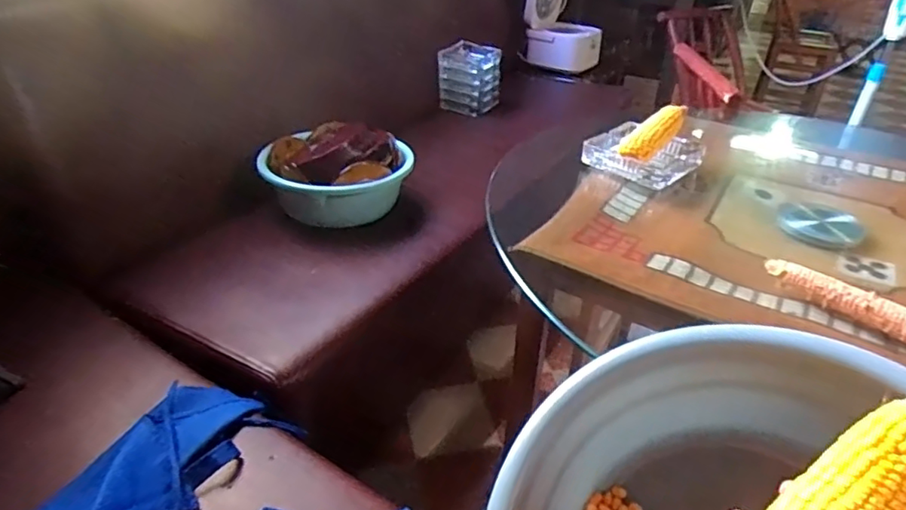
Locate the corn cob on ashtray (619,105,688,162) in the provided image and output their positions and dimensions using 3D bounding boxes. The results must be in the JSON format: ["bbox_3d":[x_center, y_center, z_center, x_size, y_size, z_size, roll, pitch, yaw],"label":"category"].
[{"bbox_3d":[0.328,-0.200,0.910,0.159,0.038,0.054,-39,50,-25],"label":"corn cob on ashtray"}]

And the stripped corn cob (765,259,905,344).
[{"bbox_3d":[0.450,0.058,0.607,0.024,0.032,0.210,-23,42,-32],"label":"stripped corn cob"}]

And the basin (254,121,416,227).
[{"bbox_3d":[-0.255,-0.189,1.213,0.287,0.166,0.287,1,34,-1],"label":"basin"}]

